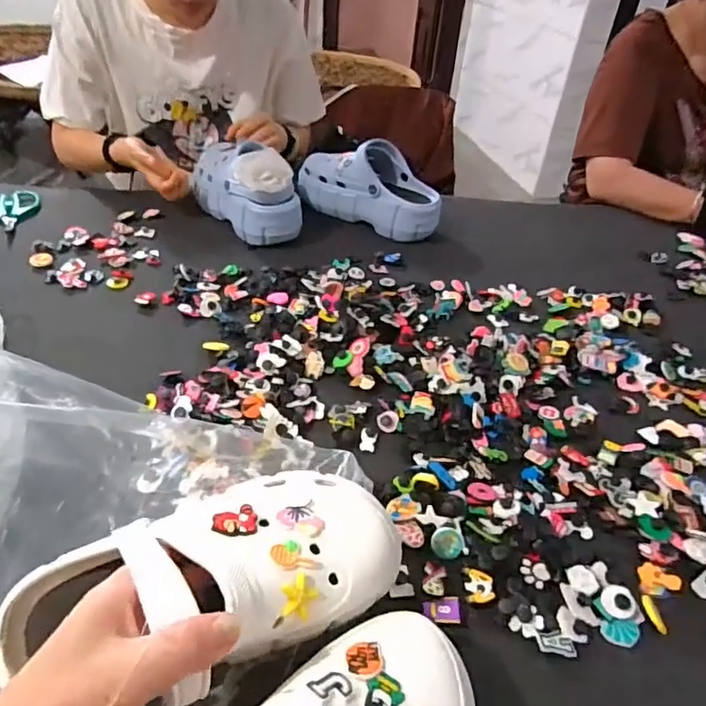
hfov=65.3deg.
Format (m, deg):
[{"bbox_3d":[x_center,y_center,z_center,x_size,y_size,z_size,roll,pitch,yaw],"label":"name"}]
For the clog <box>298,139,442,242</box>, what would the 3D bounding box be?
[{"bbox_3d":[0.032,-0.279,0.907,0.243,0.106,0.125,33,46,29],"label":"clog"}]

